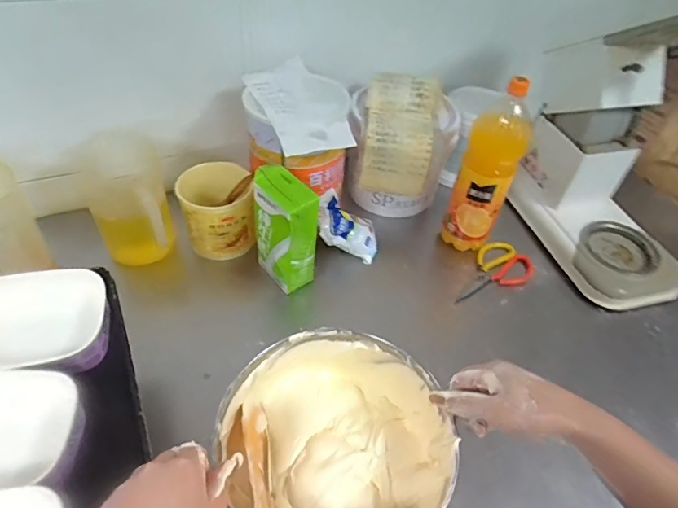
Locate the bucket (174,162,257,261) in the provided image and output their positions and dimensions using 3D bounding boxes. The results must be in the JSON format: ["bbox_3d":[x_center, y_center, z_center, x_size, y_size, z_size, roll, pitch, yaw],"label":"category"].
[{"bbox_3d":[-0.223,-0.079,0.849,0.115,0.111,0.138,-14,51,-19],"label":"bucket"}]

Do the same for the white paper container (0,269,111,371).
[{"bbox_3d":[-0.353,0.086,0.542,0.183,0.055,0.130,-10,49,-15],"label":"white paper container"}]

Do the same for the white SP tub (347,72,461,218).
[{"bbox_3d":[0.118,-0.200,0.919,0.189,0.221,0.189,14,47,6],"label":"white SP tub"}]

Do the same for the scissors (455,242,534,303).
[{"bbox_3d":[0.289,0.044,0.886,0.100,0.020,0.176,39,62,20],"label":"scissors"}]

